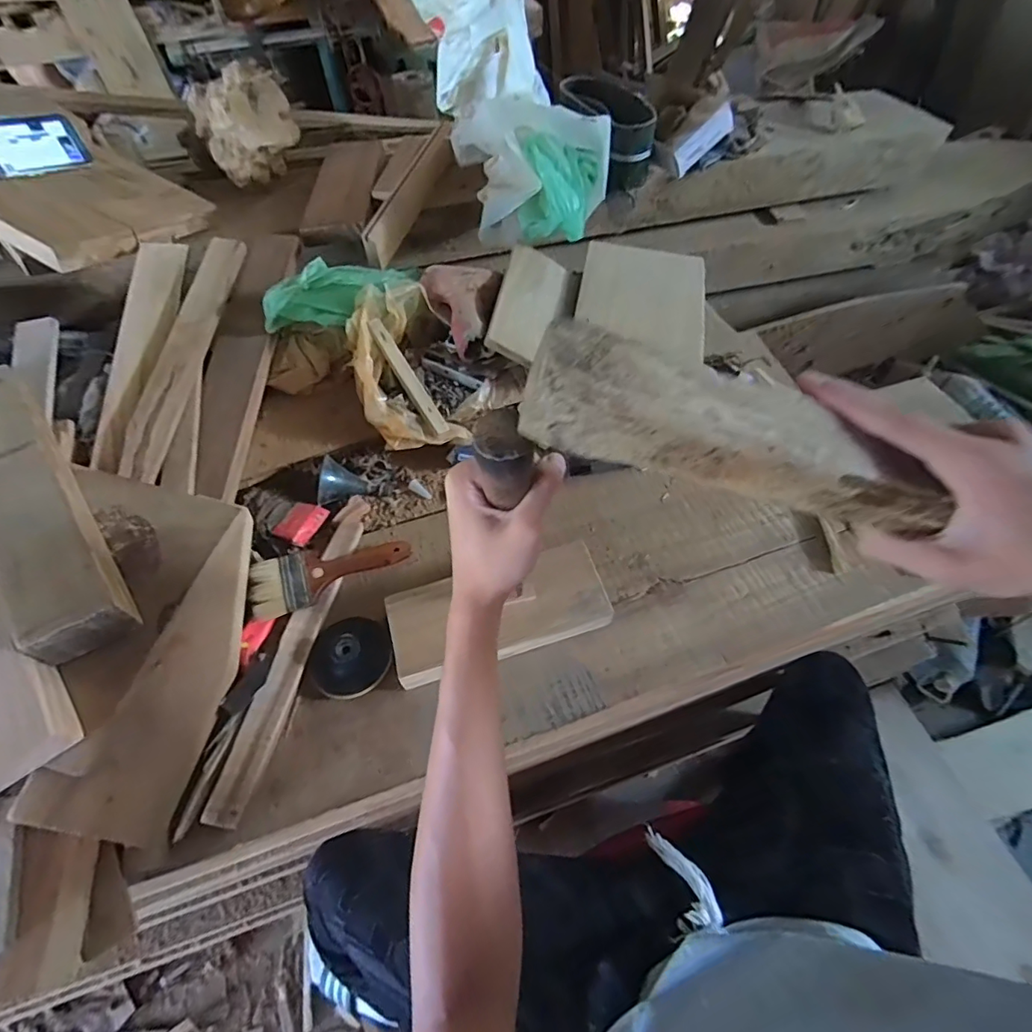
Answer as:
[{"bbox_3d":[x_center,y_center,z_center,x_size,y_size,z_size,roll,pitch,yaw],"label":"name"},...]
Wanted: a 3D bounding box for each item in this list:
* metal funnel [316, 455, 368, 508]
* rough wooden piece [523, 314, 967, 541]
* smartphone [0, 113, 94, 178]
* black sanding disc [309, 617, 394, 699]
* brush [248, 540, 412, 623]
[{"bbox_3d":[-0.238,-0.052,0.670,0.062,0.046,0.050,-21,59,-11],"label":"metal funnel"},{"bbox_3d":[0.116,-0.038,0.266,0.229,0.053,0.038,15,57,-11],"label":"rough wooden piece"},{"bbox_3d":[-0.760,-0.582,0.791,0.014,0.075,0.149,7,41,37],"label":"smartphone"},{"bbox_3d":[-0.180,0.151,0.546,0.087,0.024,0.082,-1,57,1],"label":"black sanding disc"},{"bbox_3d":[-0.221,0.061,0.604,0.182,0.026,0.075,-23,59,-13],"label":"brush"}]

